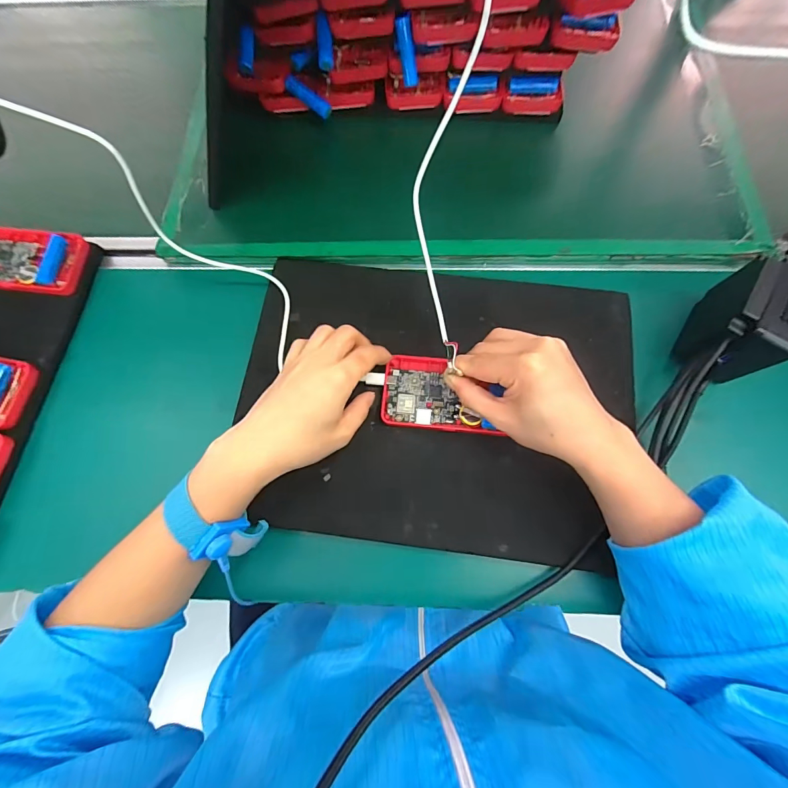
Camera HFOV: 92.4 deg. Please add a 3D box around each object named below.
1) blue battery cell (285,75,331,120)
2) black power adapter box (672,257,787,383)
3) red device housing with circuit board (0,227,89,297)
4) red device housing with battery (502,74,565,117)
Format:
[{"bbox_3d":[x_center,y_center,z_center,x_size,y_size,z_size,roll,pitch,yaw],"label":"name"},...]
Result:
[{"bbox_3d":[-0.091,-0.311,0.395,0.053,0.013,0.017,36,76,-7],"label":"blue battery cell"},{"bbox_3d":[0.287,-0.059,0.312,0.056,0.070,0.090,30,75,11],"label":"black power adapter box"},{"bbox_3d":[-0.376,-0.134,0.381,0.124,0.022,0.069,7,72,4],"label":"red device housing with circuit board"},{"bbox_3d":[0.149,-0.318,0.402,0.059,0.027,0.020,2,72,3],"label":"red device housing with battery"}]

